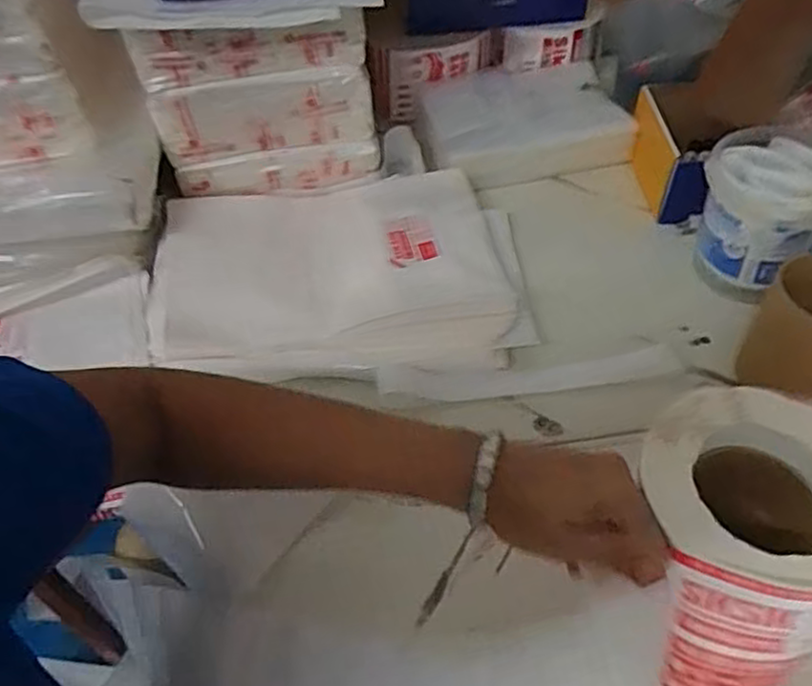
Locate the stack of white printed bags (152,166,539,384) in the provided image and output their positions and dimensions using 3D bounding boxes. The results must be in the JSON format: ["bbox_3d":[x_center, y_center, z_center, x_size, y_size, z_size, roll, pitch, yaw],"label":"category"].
[{"bbox_3d":[-0.064,-0.062,0.676,0.338,0.048,0.244,-5,48,-2],"label":"stack of white printed bags"}]

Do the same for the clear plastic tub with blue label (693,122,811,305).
[{"bbox_3d":[0.340,-0.117,0.658,0.123,0.123,0.133,-1,48,2],"label":"clear plastic tub with blue label"}]

